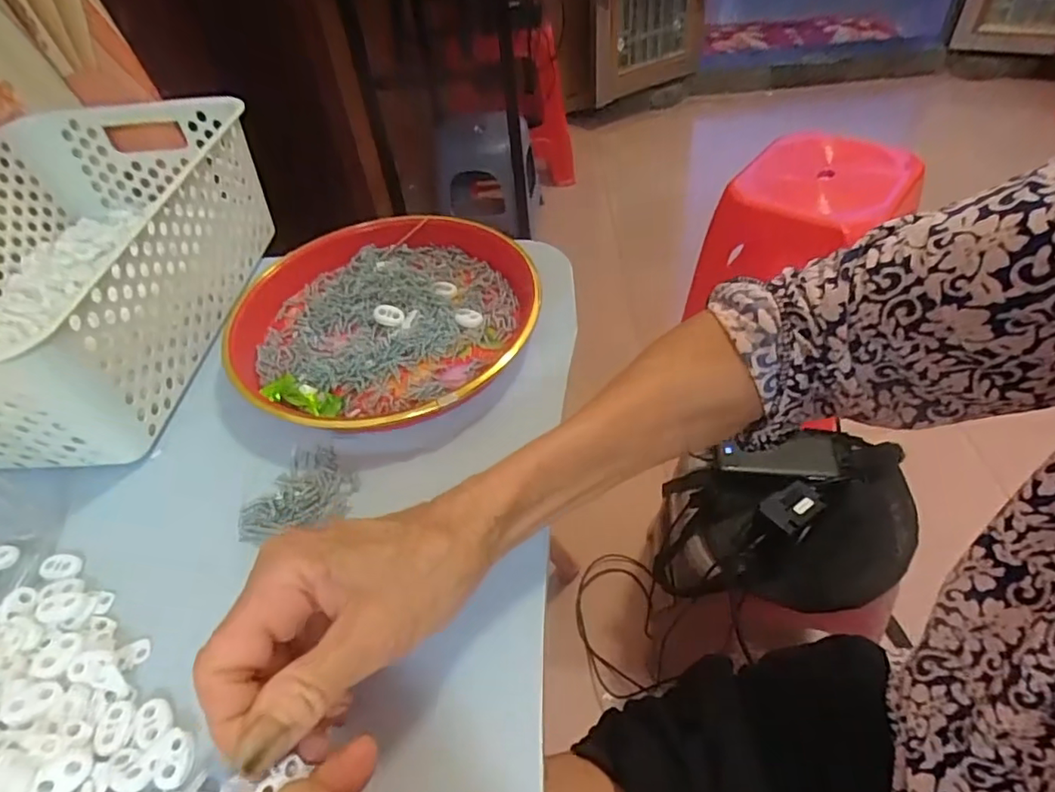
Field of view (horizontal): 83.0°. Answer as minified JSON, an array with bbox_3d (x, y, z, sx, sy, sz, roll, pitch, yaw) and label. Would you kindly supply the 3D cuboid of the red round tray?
[{"bbox_3d":[-0.102,-0.058,0.434,0.216,0.036,0.214,-3,46,3],"label":"red round tray"}]

